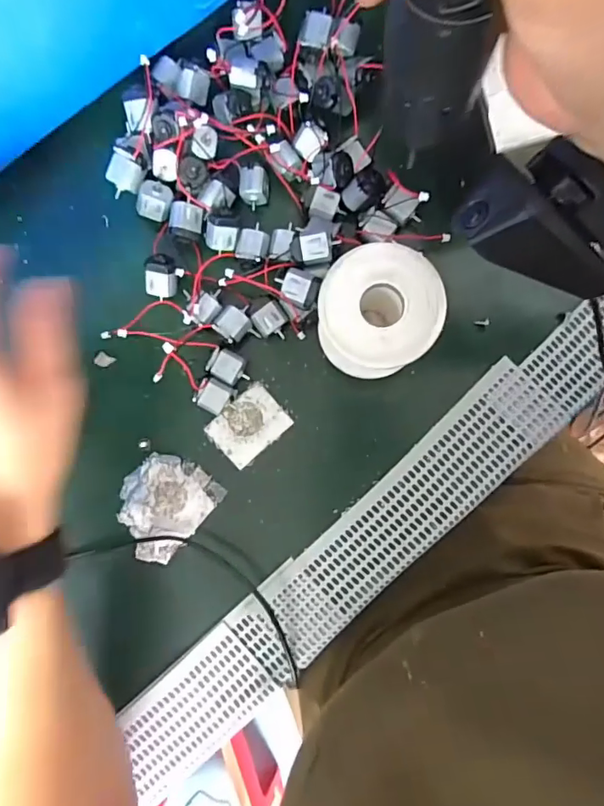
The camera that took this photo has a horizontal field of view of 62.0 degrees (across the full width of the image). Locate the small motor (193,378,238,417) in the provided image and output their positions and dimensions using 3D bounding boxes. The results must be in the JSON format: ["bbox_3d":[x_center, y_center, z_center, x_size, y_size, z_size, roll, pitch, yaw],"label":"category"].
[{"bbox_3d":[-0.054,-0.004,0.311,0.019,0.015,0.020,28,89,5],"label":"small motor"}]

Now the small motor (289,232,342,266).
[{"bbox_3d":[0.008,-0.090,0.298,0.028,0.020,0.018,-9,86,3],"label":"small motor"}]

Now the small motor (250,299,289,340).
[{"bbox_3d":[-0.019,-0.049,0.311,0.019,0.014,0.021,-32,85,1],"label":"small motor"}]

